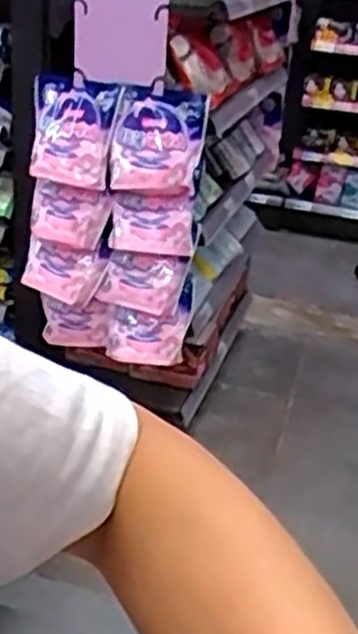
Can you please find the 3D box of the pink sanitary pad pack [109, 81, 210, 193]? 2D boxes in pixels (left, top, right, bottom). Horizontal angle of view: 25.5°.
[{"bbox_3d":[-0.047,-0.400,1.796,0.207,0.214,0.081,1,28,-6],"label":"pink sanitary pad pack"}]

